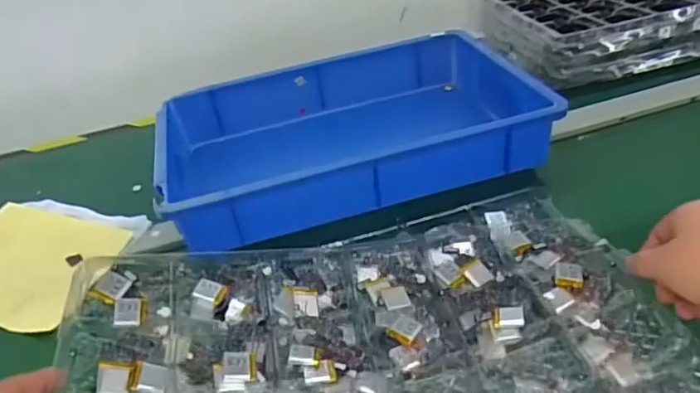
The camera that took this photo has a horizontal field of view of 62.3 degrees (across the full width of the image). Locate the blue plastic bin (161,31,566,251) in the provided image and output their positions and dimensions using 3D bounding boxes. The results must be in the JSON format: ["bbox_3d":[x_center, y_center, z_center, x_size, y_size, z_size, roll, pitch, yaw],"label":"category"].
[{"bbox_3d":[-0.010,-0.072,0.714,0.420,0.109,0.283,-14,36,-10],"label":"blue plastic bin"}]

